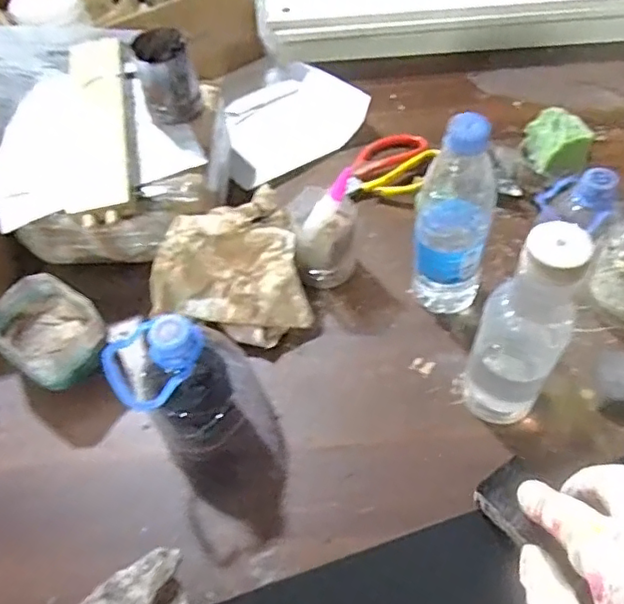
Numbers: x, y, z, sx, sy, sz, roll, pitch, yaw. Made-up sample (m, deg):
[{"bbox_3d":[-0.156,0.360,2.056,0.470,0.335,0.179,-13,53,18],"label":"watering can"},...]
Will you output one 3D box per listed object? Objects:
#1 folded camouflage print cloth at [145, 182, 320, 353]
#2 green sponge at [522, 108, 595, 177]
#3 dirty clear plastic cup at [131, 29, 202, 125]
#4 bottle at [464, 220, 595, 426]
[{"bbox_3d":[-0.083,-0.025,0.571,0.153,0.077,0.131,-25,60,-11],"label":"folded camouflage print cloth"},{"bbox_3d":[0.266,-0.171,0.616,0.055,0.046,0.071,-13,58,-4],"label":"green sponge"},{"bbox_3d":[-0.152,-0.236,0.608,0.060,0.086,0.051,-18,59,-7],"label":"dirty clear plastic cup"},{"bbox_3d":[0.165,0.029,0.446,0.061,0.215,0.054,34,66,22],"label":"bottle"}]

